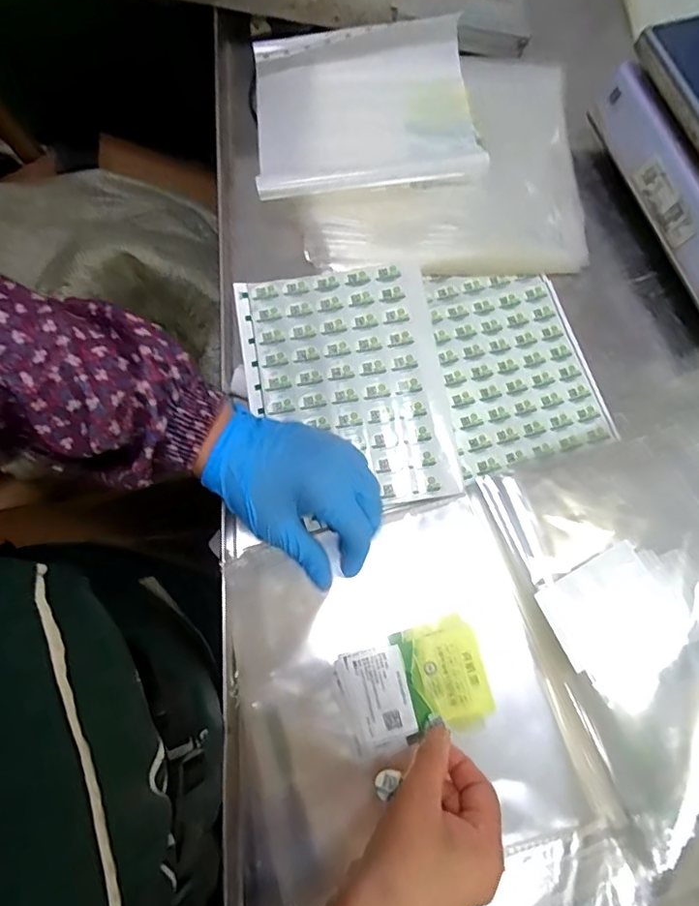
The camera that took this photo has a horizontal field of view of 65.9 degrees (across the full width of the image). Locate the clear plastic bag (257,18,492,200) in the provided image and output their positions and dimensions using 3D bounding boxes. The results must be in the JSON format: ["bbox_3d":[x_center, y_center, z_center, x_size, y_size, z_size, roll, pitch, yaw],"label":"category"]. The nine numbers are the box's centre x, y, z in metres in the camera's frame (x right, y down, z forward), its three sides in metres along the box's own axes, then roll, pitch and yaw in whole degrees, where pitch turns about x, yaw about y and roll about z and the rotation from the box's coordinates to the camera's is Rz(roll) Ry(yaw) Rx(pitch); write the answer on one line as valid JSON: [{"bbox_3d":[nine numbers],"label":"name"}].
[{"bbox_3d":[0.015,-0.351,0.547,0.221,0.032,0.215,-6,74,-4],"label":"clear plastic bag"}]

